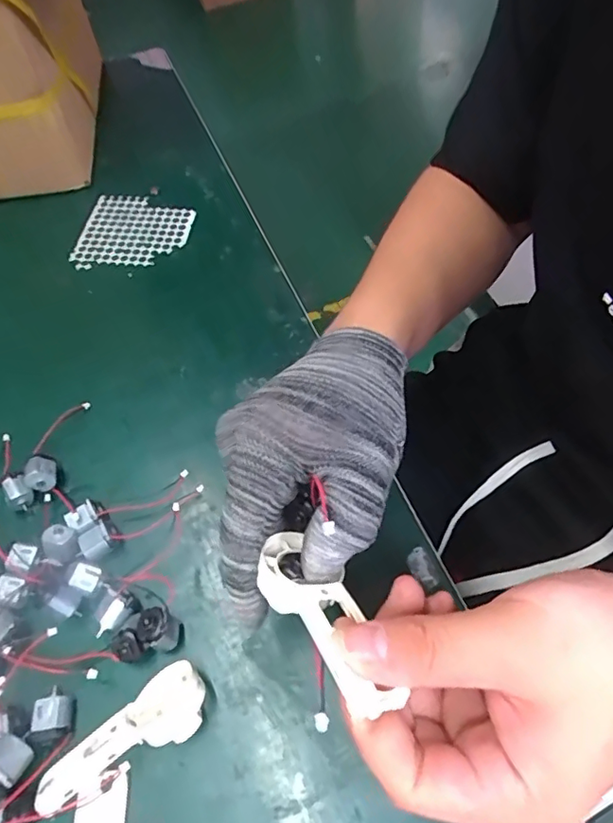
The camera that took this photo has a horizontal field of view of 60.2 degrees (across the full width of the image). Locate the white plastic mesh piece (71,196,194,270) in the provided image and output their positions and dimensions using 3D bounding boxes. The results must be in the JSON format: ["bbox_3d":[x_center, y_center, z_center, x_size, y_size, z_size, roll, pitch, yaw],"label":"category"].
[{"bbox_3d":[-0.166,-0.172,0.511,0.099,0.004,0.093,9,64,4],"label":"white plastic mesh piece"}]

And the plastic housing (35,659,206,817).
[{"bbox_3d":[-0.097,0.172,0.282,0.092,0.026,0.036,-28,62,-14],"label":"plastic housing"}]

